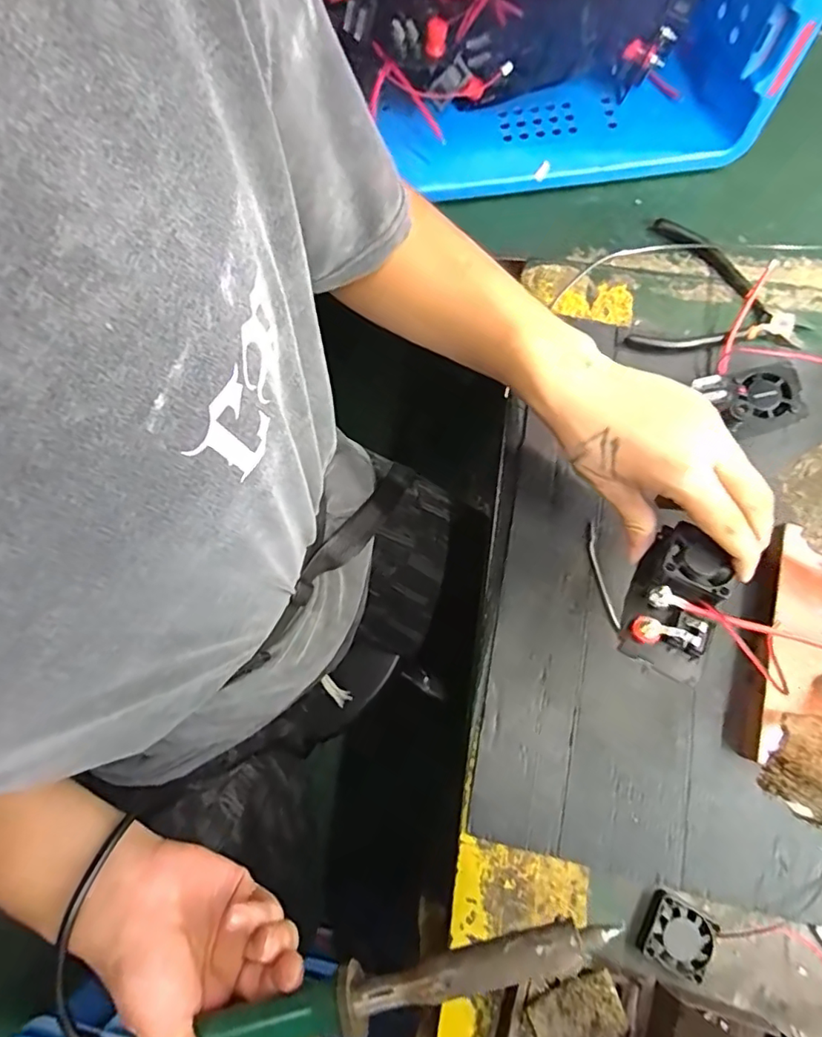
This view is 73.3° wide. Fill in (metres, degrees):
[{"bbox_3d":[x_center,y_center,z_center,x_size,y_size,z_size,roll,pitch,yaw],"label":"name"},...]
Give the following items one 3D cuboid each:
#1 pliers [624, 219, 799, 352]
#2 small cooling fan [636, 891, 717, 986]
[{"bbox_3d":[0.258,-0.184,0.466,0.129,0.012,0.132,17,78,4],"label":"pliers"},{"bbox_3d":[0.177,0.276,0.364,0.043,0.010,0.039,27,79,6],"label":"small cooling fan"}]

